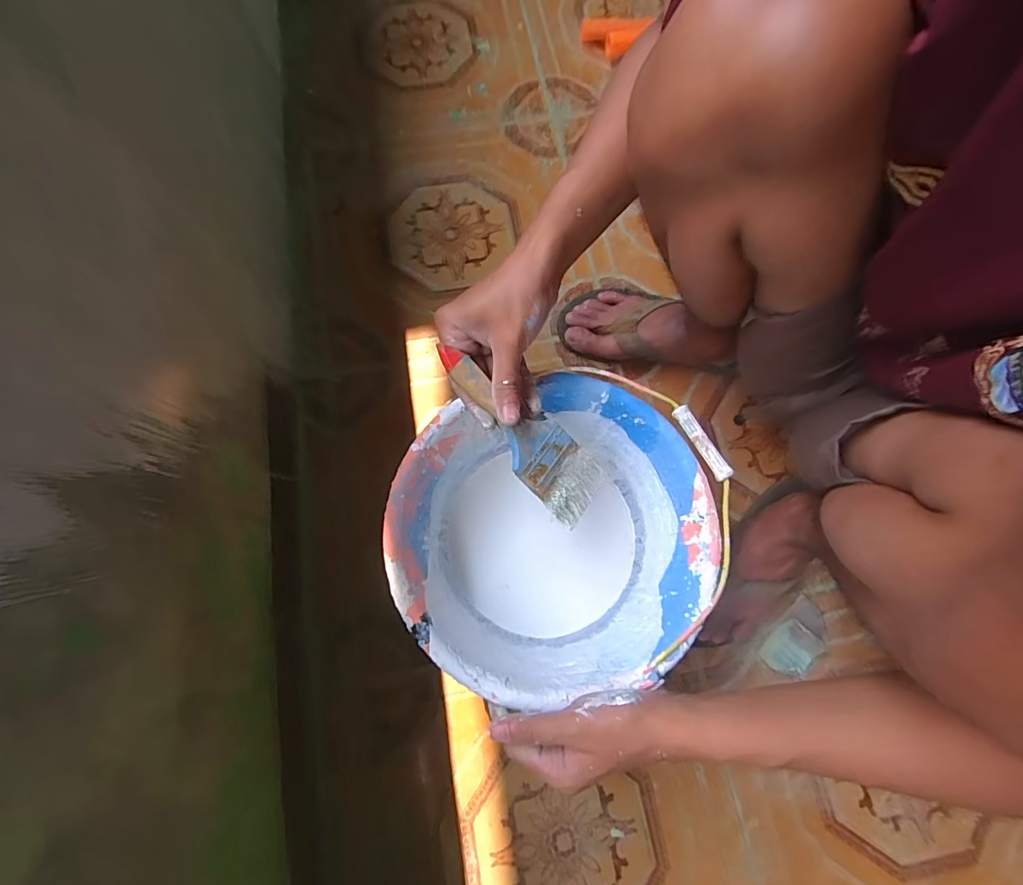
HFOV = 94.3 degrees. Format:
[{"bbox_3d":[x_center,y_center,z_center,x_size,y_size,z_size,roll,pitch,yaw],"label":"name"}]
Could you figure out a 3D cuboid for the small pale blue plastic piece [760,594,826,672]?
[{"bbox_3d":[0.343,0.236,0.570,0.089,0.010,0.052,-42,79,-11],"label":"small pale blue plastic piece"}]

